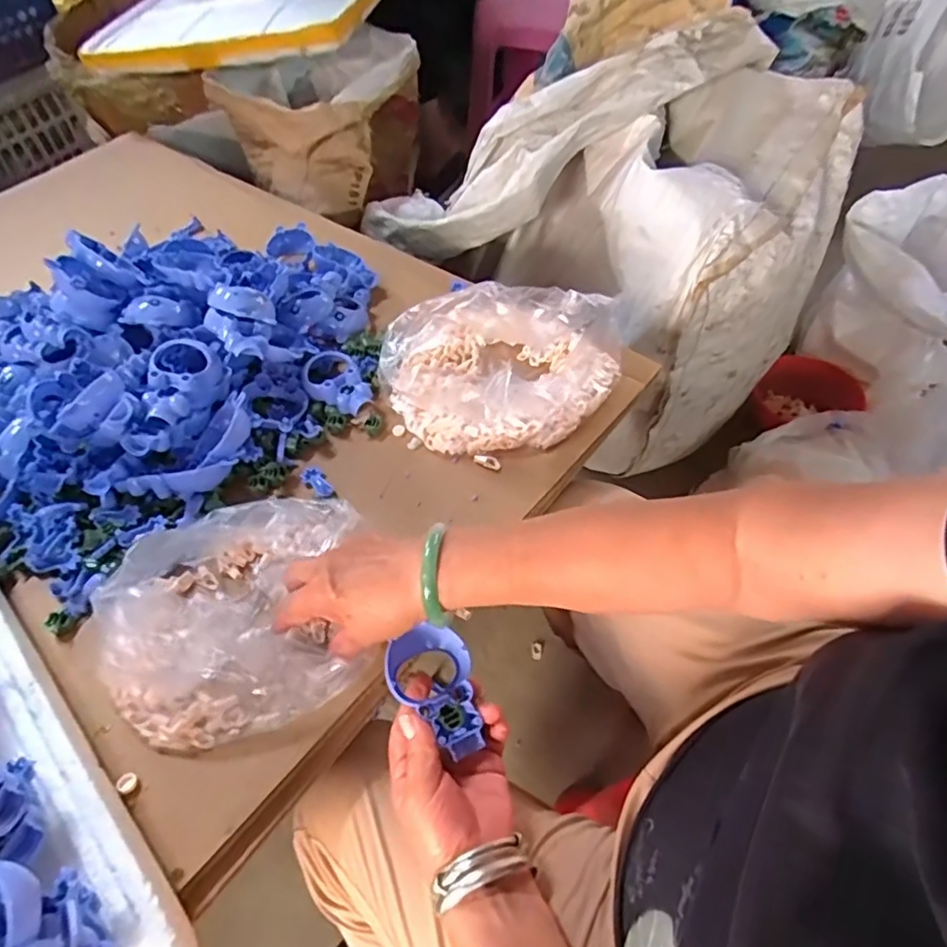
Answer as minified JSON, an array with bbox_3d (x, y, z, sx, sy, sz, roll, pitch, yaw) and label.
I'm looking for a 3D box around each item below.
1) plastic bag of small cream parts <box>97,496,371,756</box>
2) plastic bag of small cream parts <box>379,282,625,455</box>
[{"bbox_3d":[-0.173,0.091,0.450,0.187,0.086,0.175,-14,53,-6],"label":"plastic bag of small cream parts"},{"bbox_3d":[0.028,-0.110,0.575,0.221,0.103,0.168,3,53,7],"label":"plastic bag of small cream parts"}]

